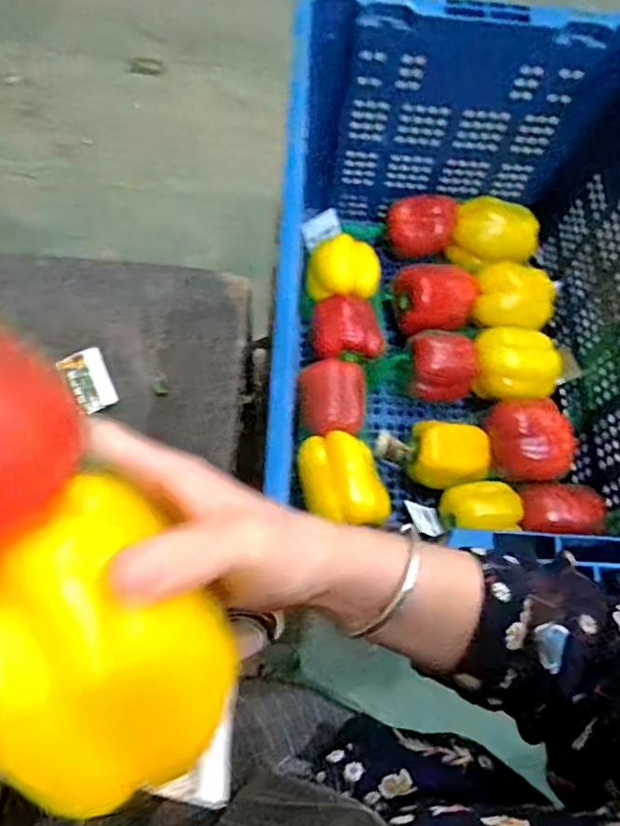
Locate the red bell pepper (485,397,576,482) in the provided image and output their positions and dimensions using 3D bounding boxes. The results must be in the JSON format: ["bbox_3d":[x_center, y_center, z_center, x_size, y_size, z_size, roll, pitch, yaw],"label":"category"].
[{"bbox_3d":[0.254,0.030,0.677,0.083,0.072,0.106,-12,70,-6],"label":"red bell pepper"}]

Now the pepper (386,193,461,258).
[{"bbox_3d":[0.153,-0.254,0.784,0.093,0.062,0.061,0,69,-2],"label":"pepper"}]

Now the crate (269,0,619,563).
[{"bbox_3d":[0.180,-0.112,0.635,0.391,0.317,0.565,6,69,0],"label":"crate"}]

